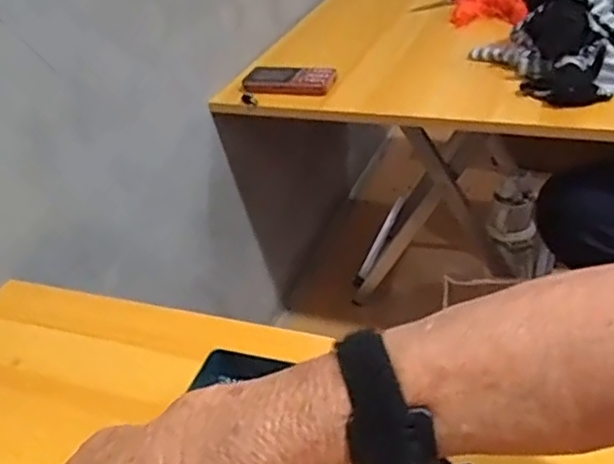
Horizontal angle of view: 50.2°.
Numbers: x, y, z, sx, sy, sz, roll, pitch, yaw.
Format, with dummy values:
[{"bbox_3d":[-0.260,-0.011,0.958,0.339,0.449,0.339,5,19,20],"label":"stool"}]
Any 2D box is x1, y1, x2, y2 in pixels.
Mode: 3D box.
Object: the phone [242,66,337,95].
[{"bbox_3d":[-0.025,-0.215,0.921,0.123,0.017,0.053,8,38,21],"label":"phone"}]

